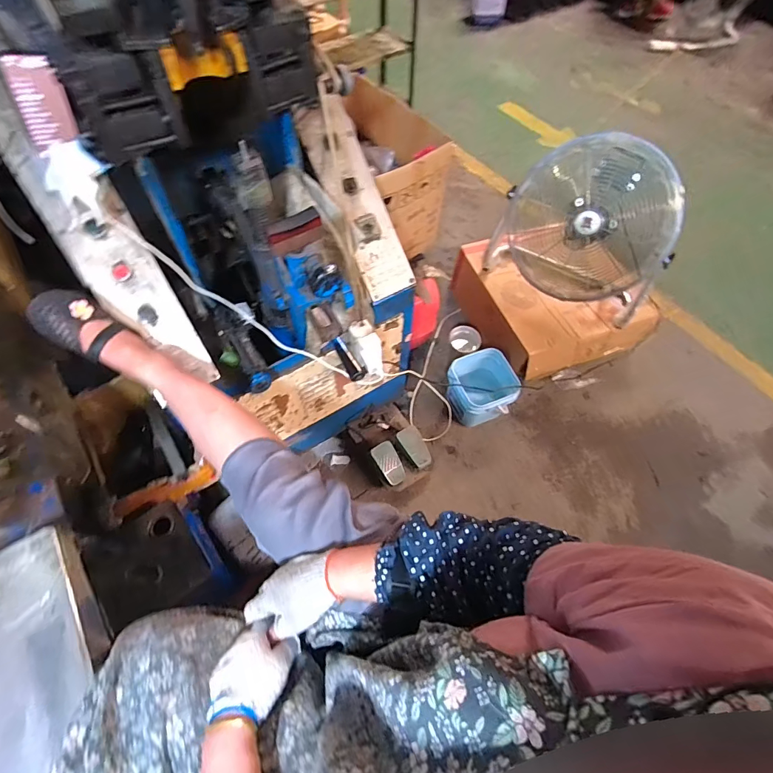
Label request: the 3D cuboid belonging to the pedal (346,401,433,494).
[{"bbox_3d":[0.017,0.194,1.423,0.202,0.097,0.295,-28,64,-15],"label":"pedal"}]

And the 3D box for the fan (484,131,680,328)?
[{"bbox_3d":[0.683,-0.551,1.421,0.553,0.469,0.266,26,63,14],"label":"fan"}]

